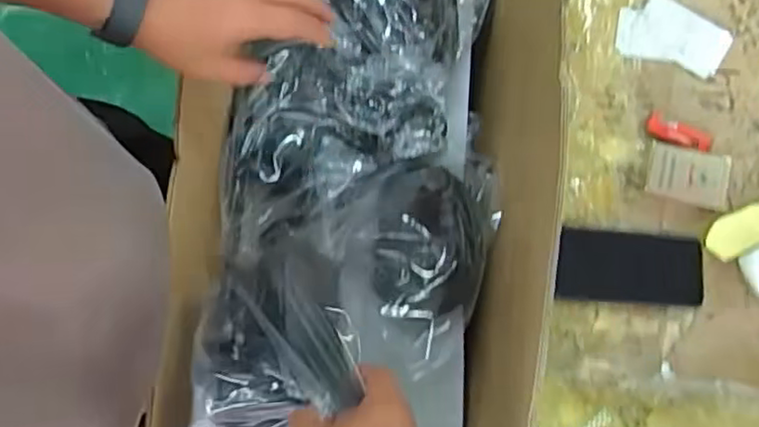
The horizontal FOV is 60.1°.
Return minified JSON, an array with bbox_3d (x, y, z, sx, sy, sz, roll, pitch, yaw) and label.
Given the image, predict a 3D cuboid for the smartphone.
[{"bbox_3d":[0.264,0.058,0.694,0.142,0.015,0.076,5,80,0],"label":"smartphone"}]

